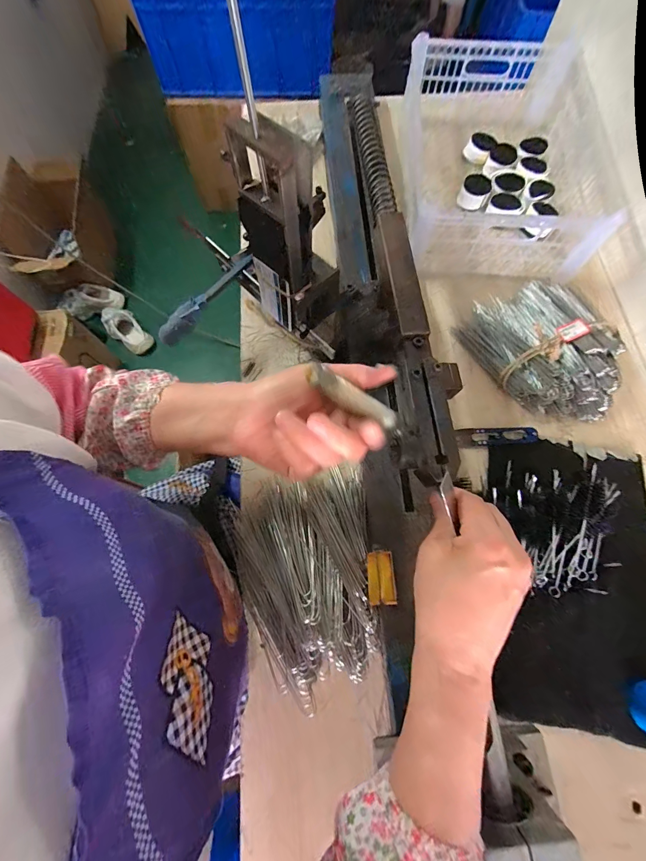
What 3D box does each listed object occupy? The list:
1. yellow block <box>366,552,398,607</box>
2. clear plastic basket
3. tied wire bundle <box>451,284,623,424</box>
[{"bbox_3d":[0.063,0.161,0.360,0.027,0.017,0.052,-2,71,-1],"label":"yellow block"},{"bbox_3d":[0.278,-0.445,0.534,0.274,0.110,0.377,3,71,1],"label":"clear plastic basket"},{"bbox_3d":[0.322,-0.118,0.460,0.179,0.048,0.216,-29,74,-9],"label":"tied wire bundle"}]

